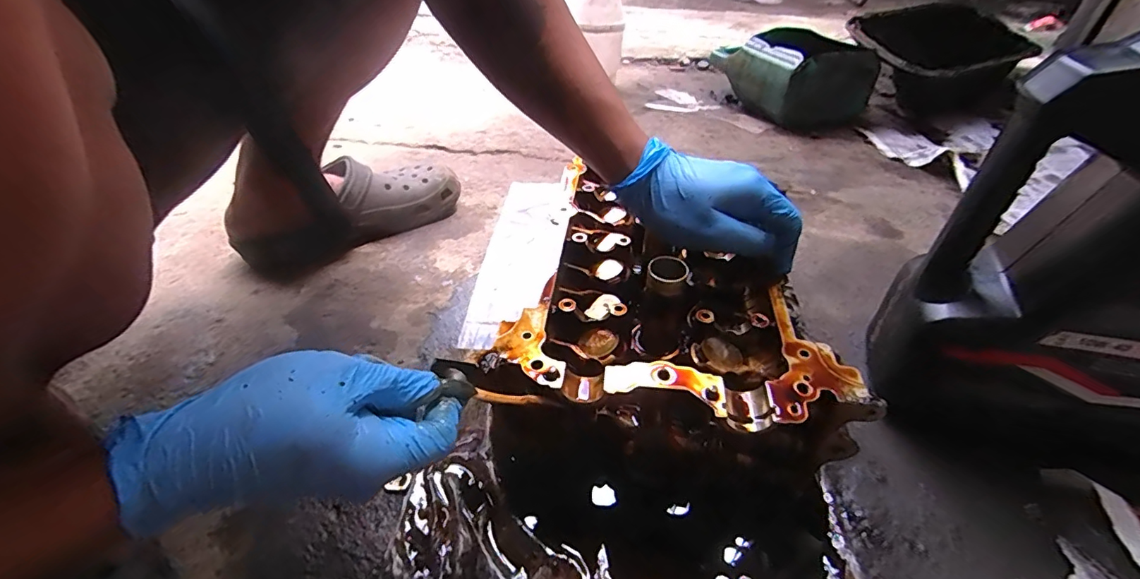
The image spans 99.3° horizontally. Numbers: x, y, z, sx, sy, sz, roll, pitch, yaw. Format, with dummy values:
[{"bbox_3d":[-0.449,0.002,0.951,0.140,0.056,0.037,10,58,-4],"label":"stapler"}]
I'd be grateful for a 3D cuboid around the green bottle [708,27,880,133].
[{"bbox_3d":[0.425,-0.420,0.931,0.193,0.117,0.275,-12,42,-12],"label":"green bottle"}]

